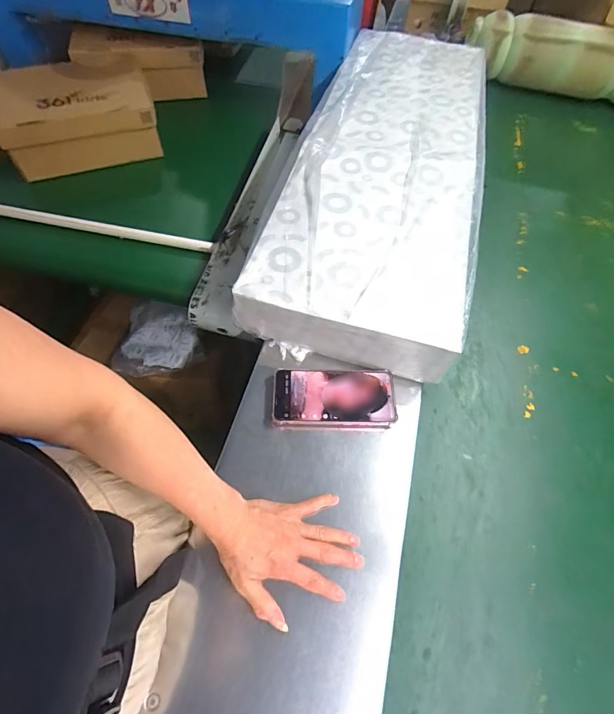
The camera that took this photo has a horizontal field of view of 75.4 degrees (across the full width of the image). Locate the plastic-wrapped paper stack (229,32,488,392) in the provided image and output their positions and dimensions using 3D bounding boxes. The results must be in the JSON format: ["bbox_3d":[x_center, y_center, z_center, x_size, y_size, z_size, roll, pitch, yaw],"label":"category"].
[{"bbox_3d":[0.153,-0.381,0.740,0.317,0.067,0.872,14,60,5],"label":"plastic-wrapped paper stack"}]

